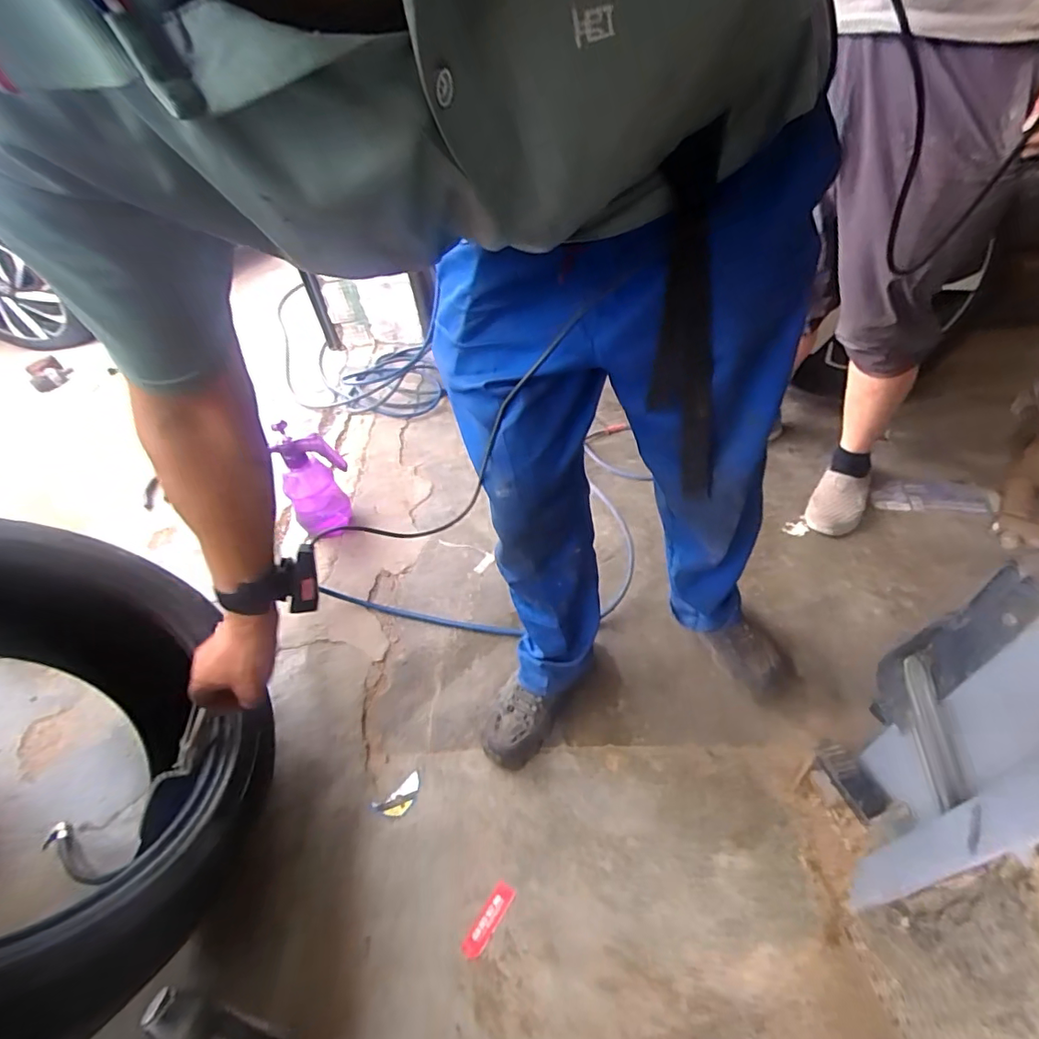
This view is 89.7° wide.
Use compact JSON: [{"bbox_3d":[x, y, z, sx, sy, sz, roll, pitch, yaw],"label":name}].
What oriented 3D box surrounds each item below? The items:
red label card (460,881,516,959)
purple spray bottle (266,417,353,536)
[{"bbox_3d":[-0.043,0.561,0.733,0.027,0.006,0.096,24,53,26],"label":"red label card"},{"bbox_3d":[-0.442,-0.067,1.156,0.132,0.246,0.089,-23,48,-16],"label":"purple spray bottle"}]

